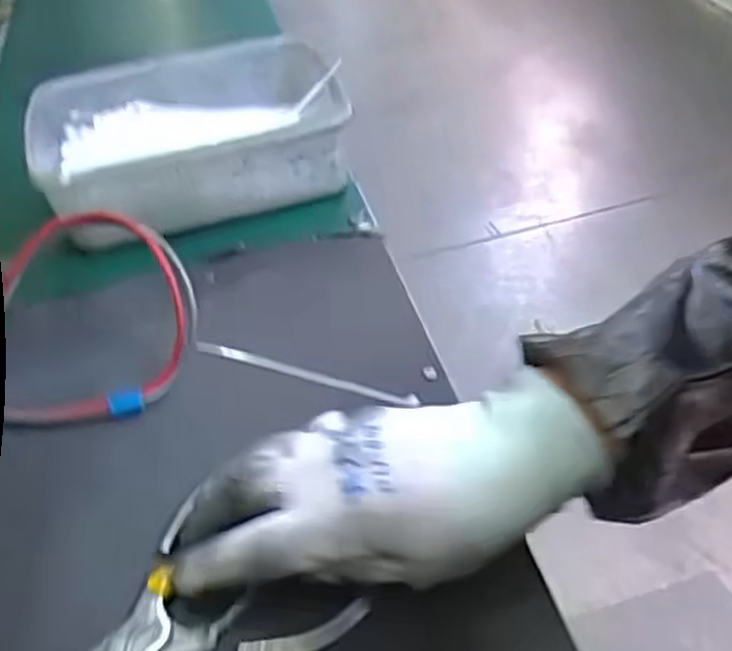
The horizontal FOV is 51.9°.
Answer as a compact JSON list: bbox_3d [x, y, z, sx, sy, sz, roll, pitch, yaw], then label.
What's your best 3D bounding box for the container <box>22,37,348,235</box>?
[{"bbox_3d":[-0.127,-0.151,0.562,0.205,0.058,0.163,-16,44,-10],"label":"container"}]

